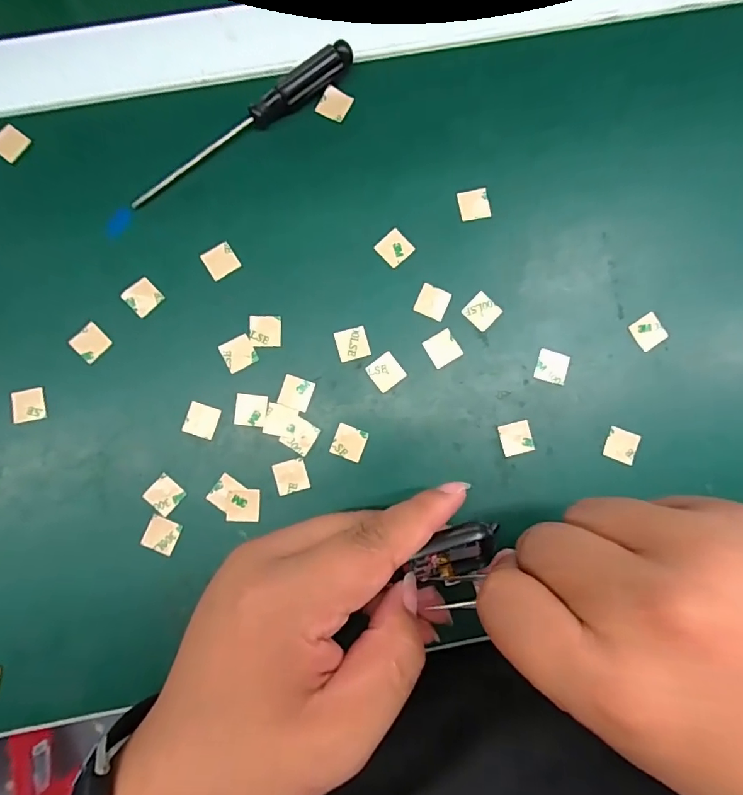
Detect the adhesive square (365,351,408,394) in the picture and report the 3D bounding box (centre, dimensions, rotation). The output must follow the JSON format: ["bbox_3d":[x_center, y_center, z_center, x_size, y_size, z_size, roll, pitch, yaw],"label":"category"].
[{"bbox_3d":[0.007,-0.013,0.239,0.015,0.004,0.016,-37,87,-4],"label":"adhesive square"}]

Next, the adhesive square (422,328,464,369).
[{"bbox_3d":[0.036,-0.025,0.241,0.016,0.004,0.016,-31,87,-3],"label":"adhesive square"}]

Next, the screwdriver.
[{"bbox_3d":[-0.064,-0.136,0.244,0.131,0.013,0.011,-36,87,-4],"label":"screwdriver"}]

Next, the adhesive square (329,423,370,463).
[{"bbox_3d":[-0.011,0.022,0.238,0.016,0.004,0.015,21,86,-1],"label":"adhesive square"}]

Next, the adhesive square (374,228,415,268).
[{"bbox_3d":[0.012,-0.076,0.245,0.016,0.004,0.015,-41,87,-4],"label":"adhesive square"}]

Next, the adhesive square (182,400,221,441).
[{"bbox_3d":[-0.083,0.011,0.237,0.015,0.004,0.015,18,83,-2],"label":"adhesive square"}]

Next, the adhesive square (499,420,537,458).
[{"bbox_3d":[0.072,0.020,0.239,0.015,0.004,0.015,-14,88,-2],"label":"adhesive square"}]

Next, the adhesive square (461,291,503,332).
[{"bbox_3d":[0.056,-0.044,0.243,0.015,0.004,0.016,42,86,2],"label":"adhesive square"}]

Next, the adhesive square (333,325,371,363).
[{"bbox_3d":[-0.009,-0.027,0.242,0.016,0.004,0.015,-16,87,-6],"label":"adhesive square"}]

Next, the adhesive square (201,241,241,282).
[{"bbox_3d":[-0.076,-0.069,0.242,0.015,0.004,0.015,-34,87,-4],"label":"adhesive square"}]

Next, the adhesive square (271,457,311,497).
[{"bbox_3d":[-0.039,0.038,0.236,0.015,0.004,0.016,-15,83,-6],"label":"adhesive square"}]

